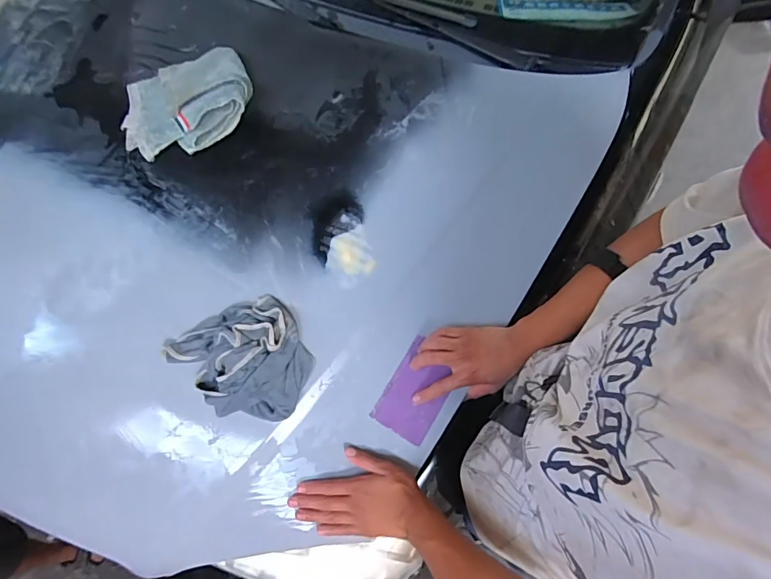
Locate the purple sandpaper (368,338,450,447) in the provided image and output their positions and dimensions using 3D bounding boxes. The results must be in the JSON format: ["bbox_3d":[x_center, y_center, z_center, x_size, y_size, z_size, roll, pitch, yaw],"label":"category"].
[{"bbox_3d":[0.046,0.146,0.630,0.081,0.009,0.131,30,82,8],"label":"purple sandpaper"}]

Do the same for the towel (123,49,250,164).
[{"bbox_3d":[-0.357,-0.338,0.763,0.234,0.065,0.195,-22,64,-8],"label":"towel"}]

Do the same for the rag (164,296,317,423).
[{"bbox_3d":[-0.202,0.090,0.618,0.202,0.057,0.169,39,75,18],"label":"rag"}]

